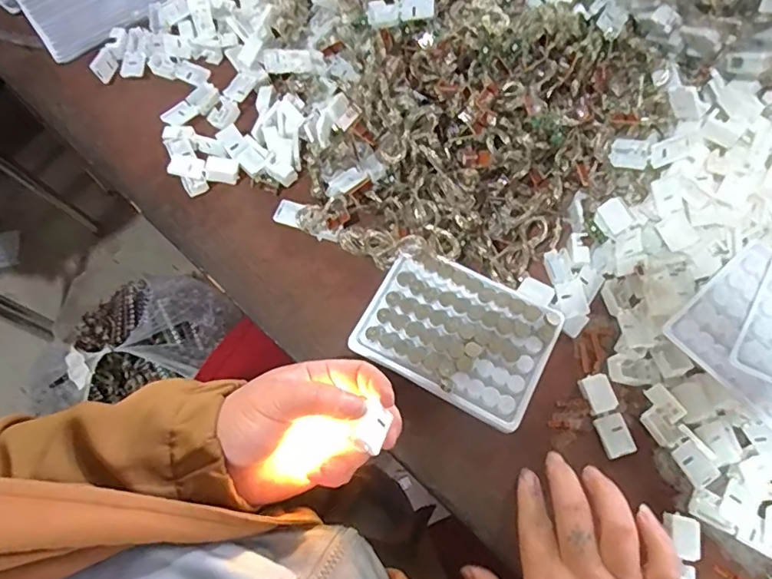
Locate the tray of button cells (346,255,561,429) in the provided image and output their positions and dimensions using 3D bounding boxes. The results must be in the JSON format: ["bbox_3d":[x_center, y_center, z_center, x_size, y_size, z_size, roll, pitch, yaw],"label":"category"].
[{"bbox_3d":[0.052,0.032,0.381,0.129,0.019,0.092,26,72,11],"label":"tray of button cells"}]

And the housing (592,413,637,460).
[{"bbox_3d":[0.156,0.099,0.354,0.021,0.004,0.027,-18,69,-5],"label":"housing"}]

